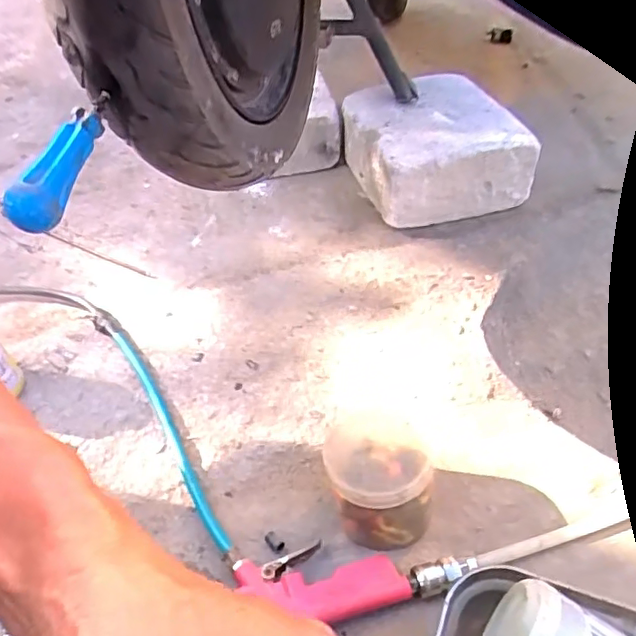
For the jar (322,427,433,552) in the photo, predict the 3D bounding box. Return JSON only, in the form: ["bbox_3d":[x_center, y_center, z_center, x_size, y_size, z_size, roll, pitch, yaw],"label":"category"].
[{"bbox_3d":[0.047,0.133,0.458,0.082,0.082,0.066,2,45,9],"label":"jar"}]

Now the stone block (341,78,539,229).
[{"bbox_3d":[0.156,-0.236,0.803,0.197,0.113,0.221,-13,44,-7],"label":"stone block"}]

